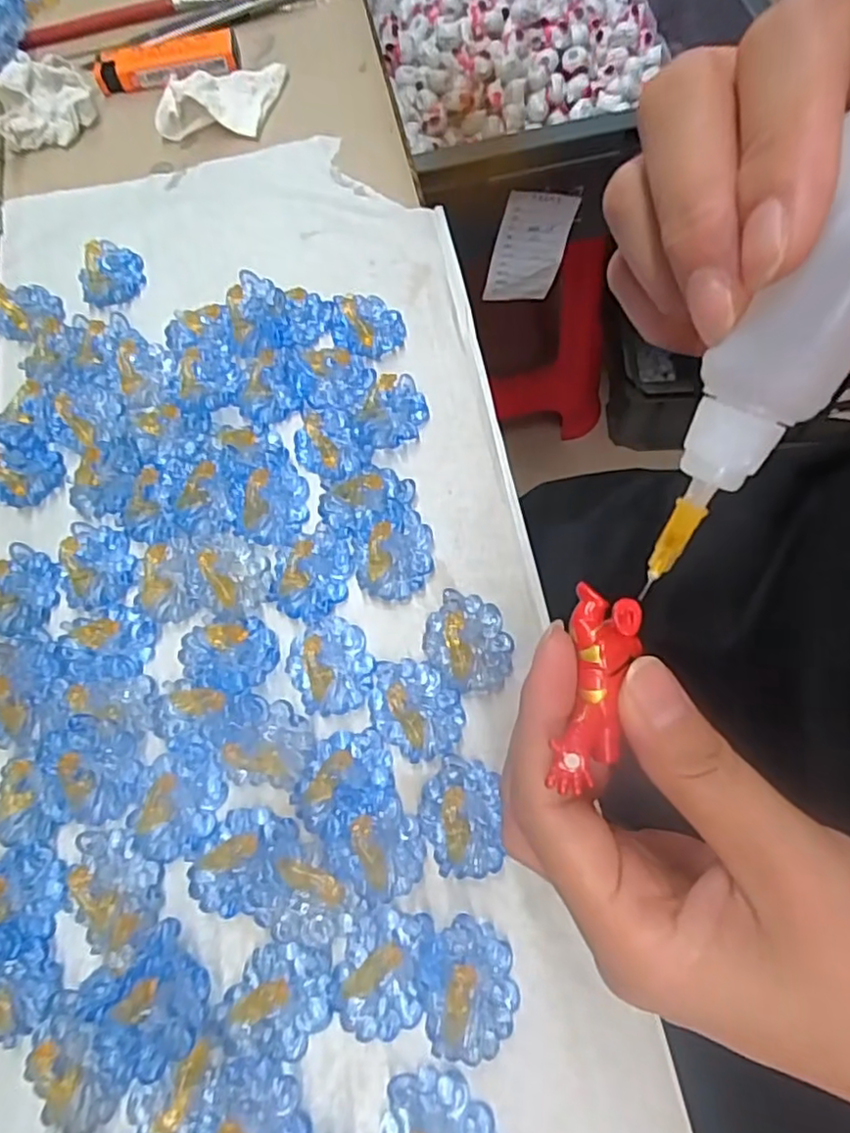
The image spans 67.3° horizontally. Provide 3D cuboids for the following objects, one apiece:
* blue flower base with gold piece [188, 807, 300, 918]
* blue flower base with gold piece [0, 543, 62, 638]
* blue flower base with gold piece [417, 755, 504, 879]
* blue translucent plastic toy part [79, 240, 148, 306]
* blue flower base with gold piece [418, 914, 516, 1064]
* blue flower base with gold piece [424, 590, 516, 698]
[{"bbox_3d":[-0.061,0.097,0.209,0.030,0.013,0.033,-1,69,2],"label":"blue flower base with gold piece"},{"bbox_3d":[-0.162,0.010,0.256,0.026,0.010,0.038,1,69,3],"label":"blue flower base with gold piece"},{"bbox_3d":[0.012,0.083,0.214,0.026,0.008,0.036,-1,69,2],"label":"blue flower base with gold piece"},{"bbox_3d":[-0.154,-0.145,0.309,0.030,0.013,0.034,-25,70,-7],"label":"blue translucent plastic toy part"},{"bbox_3d":[0.013,0.128,0.195,0.028,0.009,0.036,-10,69,-1],"label":"blue flower base with gold piece"},{"bbox_3d":[0.017,0.027,0.235,0.036,0.005,0.030,43,76,16],"label":"blue flower base with gold piece"}]

